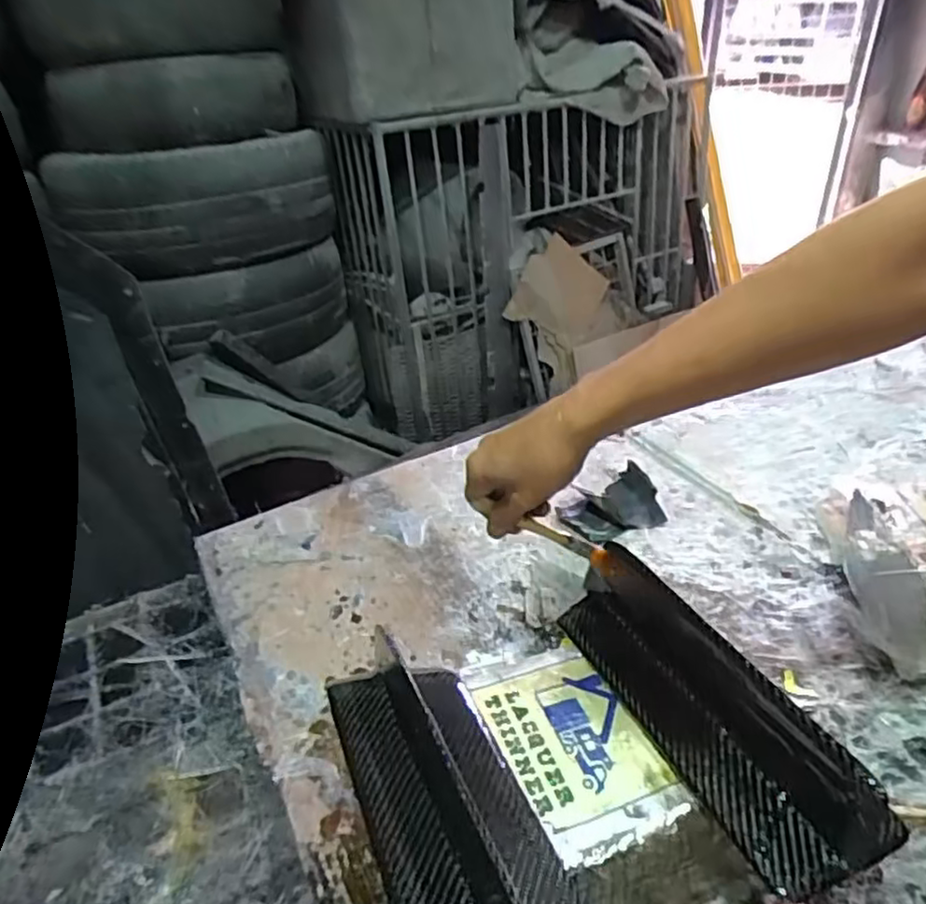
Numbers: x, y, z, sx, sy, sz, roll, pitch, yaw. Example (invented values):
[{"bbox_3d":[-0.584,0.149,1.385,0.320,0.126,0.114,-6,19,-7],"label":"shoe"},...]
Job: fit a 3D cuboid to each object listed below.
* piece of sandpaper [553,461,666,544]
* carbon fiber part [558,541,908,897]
[{"bbox_3d":[0.170,0.061,0.768,0.111,0.038,0.075,-12,35,-11],"label":"piece of sandpaper"},{"bbox_3d":[0.142,0.154,0.431,0.062,0.081,0.262,-16,35,-18],"label":"carbon fiber part"}]

